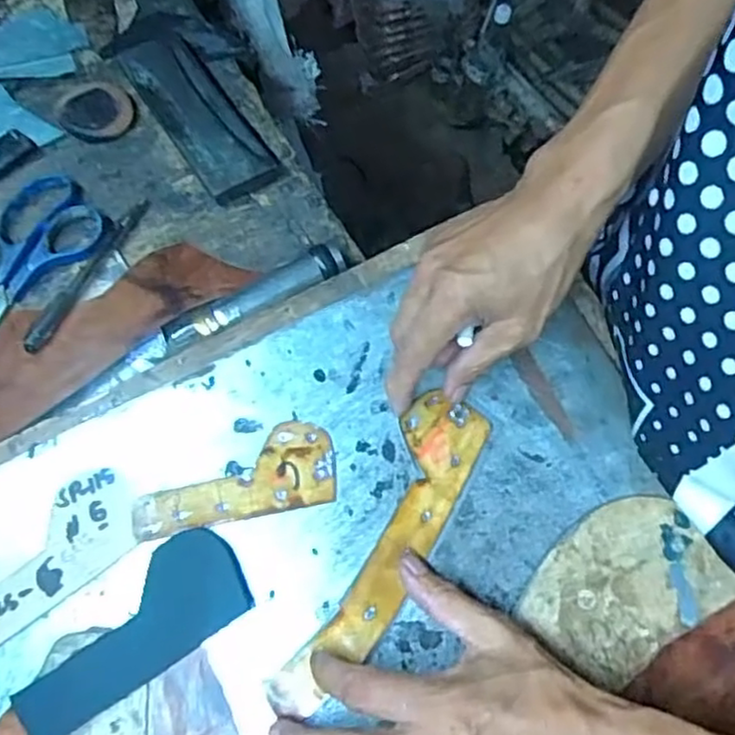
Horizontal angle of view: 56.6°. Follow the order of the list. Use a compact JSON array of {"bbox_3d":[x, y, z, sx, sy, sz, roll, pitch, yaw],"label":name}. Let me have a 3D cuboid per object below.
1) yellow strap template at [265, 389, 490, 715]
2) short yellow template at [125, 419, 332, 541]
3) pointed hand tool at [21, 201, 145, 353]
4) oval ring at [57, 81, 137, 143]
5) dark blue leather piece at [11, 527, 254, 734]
[{"bbox_3d":[0.008,0.101,0.386,0.047,0.005,0.190,29,75,10],"label":"yellow strap template"},{"bbox_3d":[-0.078,0.065,0.399,0.117,0.004,0.048,-11,74,-4],"label":"short yellow template"},{"bbox_3d":[-0.189,-0.066,0.461,0.012,0.009,0.131,26,66,9],"label":"pointed hand tool"},{"bbox_3d":[-0.204,-0.193,0.512,0.054,0.012,0.052,-17,67,-11],"label":"oval ring"},{"bbox_3d":[-0.127,0.141,0.368,0.127,0.007,0.055,-33,71,-17],"label":"dark blue leather piece"}]

